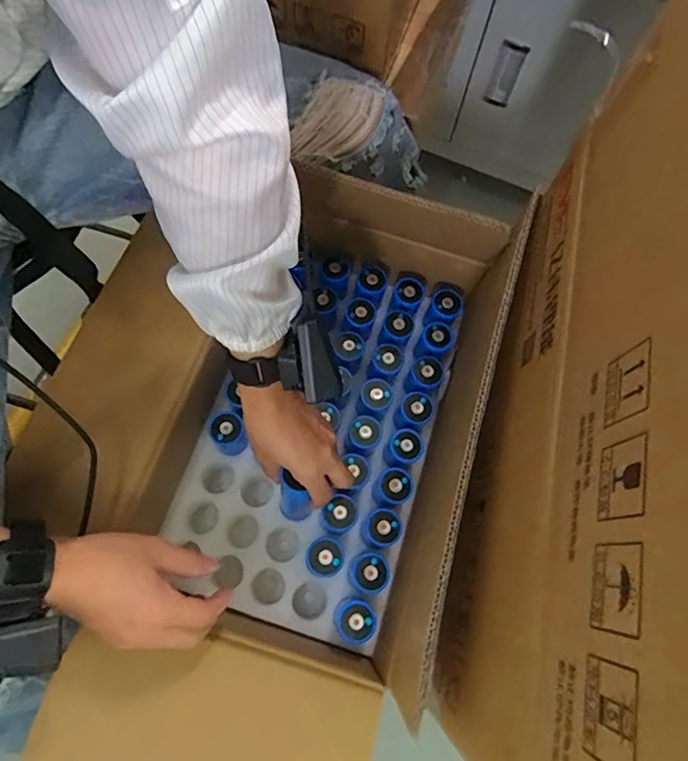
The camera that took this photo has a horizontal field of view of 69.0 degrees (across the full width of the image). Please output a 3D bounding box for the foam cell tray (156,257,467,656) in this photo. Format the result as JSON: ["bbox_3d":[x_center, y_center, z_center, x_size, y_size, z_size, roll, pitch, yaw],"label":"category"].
[{"bbox_3d":[-0.032,0.070,0.650,0.263,0.139,0.449,18,71,4],"label":"foam cell tray"}]

